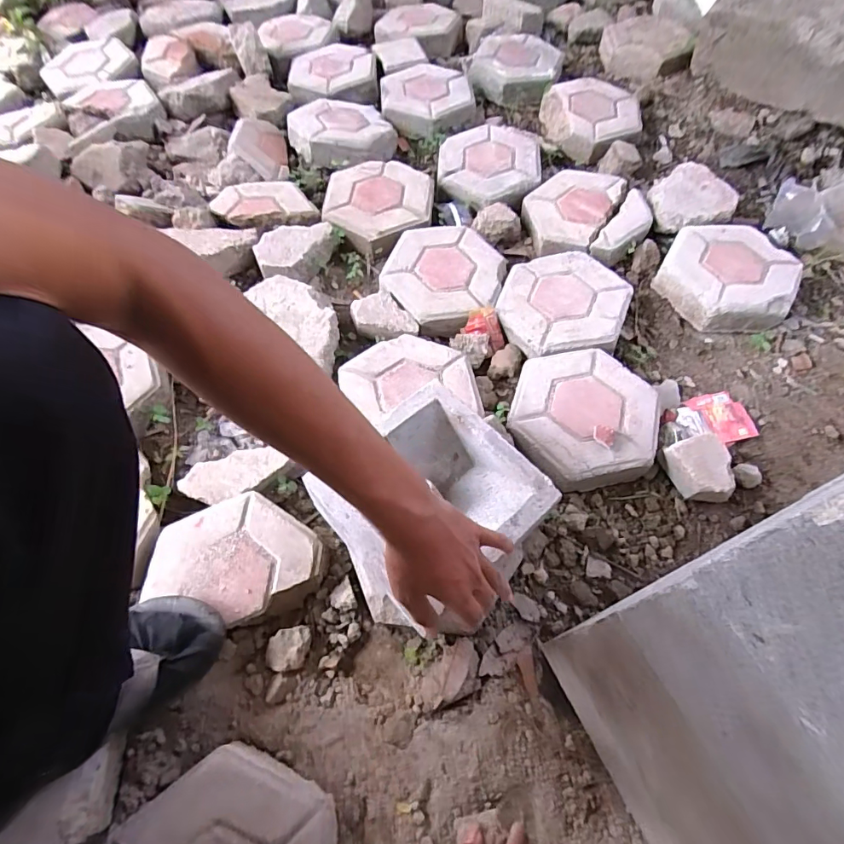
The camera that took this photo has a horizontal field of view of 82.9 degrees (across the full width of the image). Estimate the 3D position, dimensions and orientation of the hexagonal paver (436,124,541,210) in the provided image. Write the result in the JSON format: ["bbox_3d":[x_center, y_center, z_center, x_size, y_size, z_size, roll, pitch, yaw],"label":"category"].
[{"bbox_3d":[0.135,-0.514,0.961,0.204,0.038,0.245,4,63,2],"label":"hexagonal paver"}]

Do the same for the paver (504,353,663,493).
[{"bbox_3d":[0.228,-0.007,0.682,0.196,0.054,0.220,15,64,8],"label":"paver"}]

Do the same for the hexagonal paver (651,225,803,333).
[{"bbox_3d":[0.512,-0.252,0.802,0.194,0.056,0.228,26,66,13],"label":"hexagonal paver"}]

